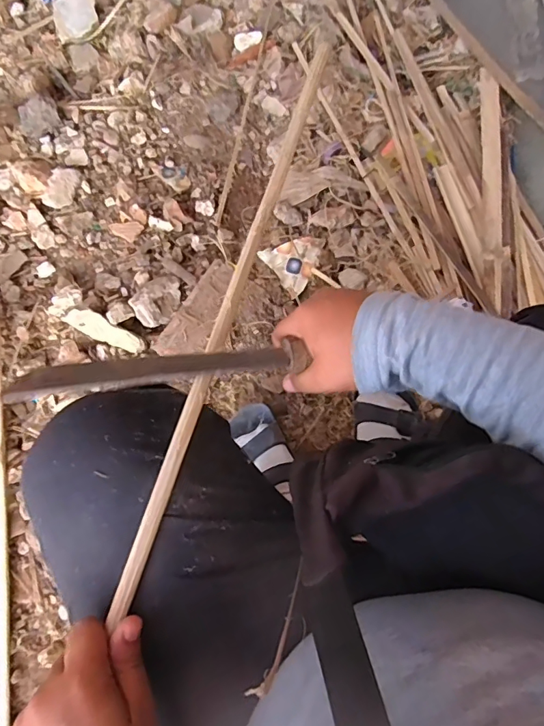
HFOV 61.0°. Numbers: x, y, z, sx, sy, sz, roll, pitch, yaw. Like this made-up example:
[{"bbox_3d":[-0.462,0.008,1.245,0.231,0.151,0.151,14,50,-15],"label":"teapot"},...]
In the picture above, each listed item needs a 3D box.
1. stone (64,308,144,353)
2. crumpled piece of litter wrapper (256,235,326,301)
[{"bbox_3d":[-0.289,-0.056,0.783,0.146,0.018,0.037,27,77,8],"label":"stone"},{"bbox_3d":[0.046,-0.190,0.831,0.100,0.023,0.110,-35,75,3],"label":"crumpled piece of litter wrapper"}]

